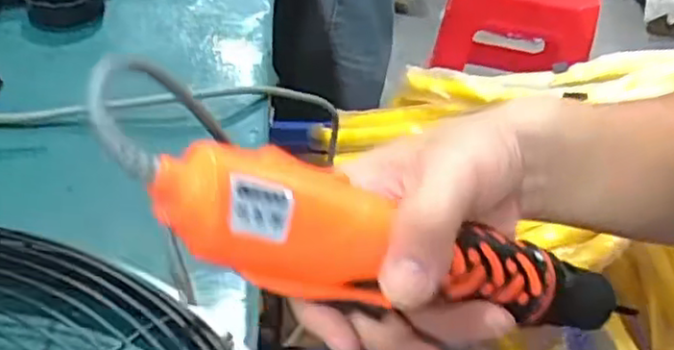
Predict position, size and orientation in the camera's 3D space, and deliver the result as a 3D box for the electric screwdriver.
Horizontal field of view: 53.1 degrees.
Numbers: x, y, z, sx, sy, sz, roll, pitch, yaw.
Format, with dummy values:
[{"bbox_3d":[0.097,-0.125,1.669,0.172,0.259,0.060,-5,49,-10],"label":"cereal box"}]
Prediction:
[{"bbox_3d":[0.031,0.030,0.288,0.218,0.039,0.039,16,39,-26],"label":"electric screwdriver"}]

